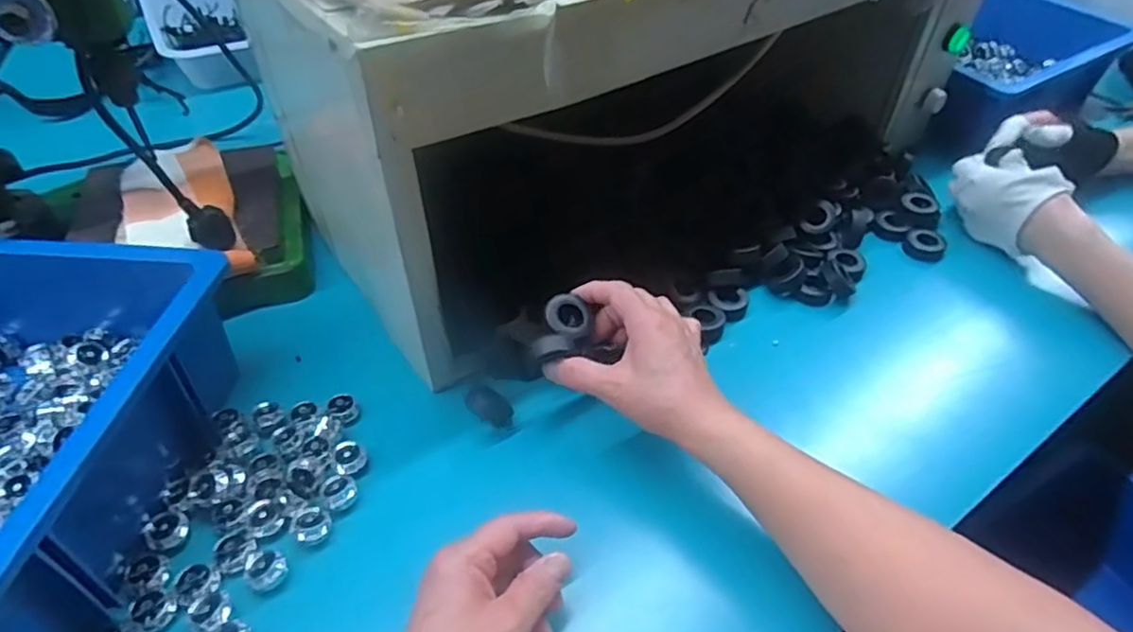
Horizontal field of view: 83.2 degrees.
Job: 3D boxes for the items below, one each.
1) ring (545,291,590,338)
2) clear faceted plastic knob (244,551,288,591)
[{"bbox_3d":[0.002,-0.001,0.464,0.032,0.011,0.033,-29,93,-20],"label":"ring"},{"bbox_3d":[-0.184,0.154,0.390,0.023,0.009,0.026,-10,47,-13],"label":"clear faceted plastic knob"}]

